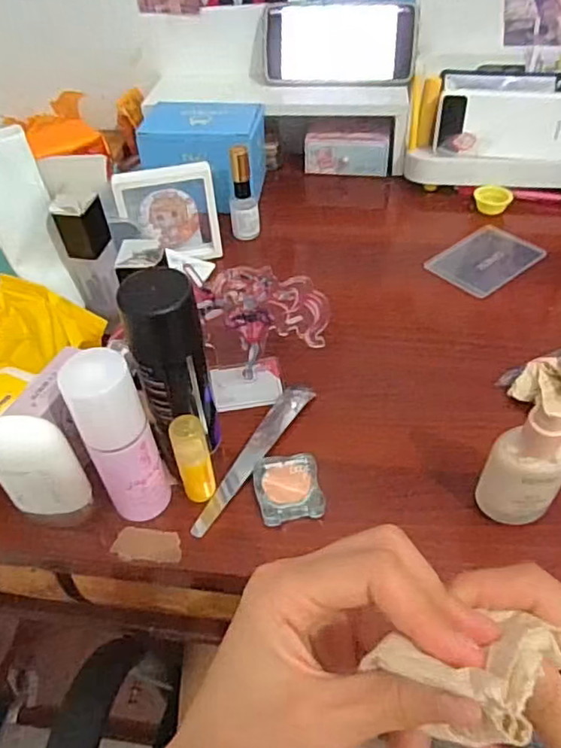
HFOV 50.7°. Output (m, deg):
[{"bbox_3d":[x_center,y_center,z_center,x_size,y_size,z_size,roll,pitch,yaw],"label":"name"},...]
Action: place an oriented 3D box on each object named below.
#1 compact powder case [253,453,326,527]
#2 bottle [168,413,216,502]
[{"bbox_3d":[0.005,0.076,0.398,0.042,0.013,0.048,-9,46,-6],"label":"compact powder case"},{"bbox_3d":[-0.055,0.055,0.376,0.020,0.071,0.015,-20,48,-15],"label":"bottle"}]

